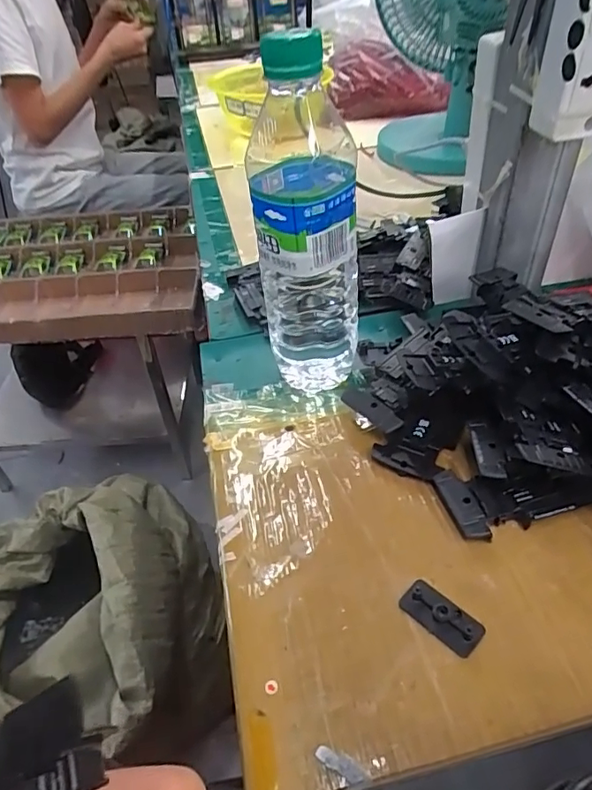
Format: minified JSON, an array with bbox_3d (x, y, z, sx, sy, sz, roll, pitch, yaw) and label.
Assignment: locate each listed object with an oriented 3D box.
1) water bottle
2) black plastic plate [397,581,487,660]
[{"bbox_3d":[0.007,-0.101,0.345,0.063,0.221,0.066,-3,43,3],"label":"water bottle"},{"bbox_3d":[0.074,0.112,0.266,0.041,0.005,0.020,32,54,33],"label":"black plastic plate"}]

